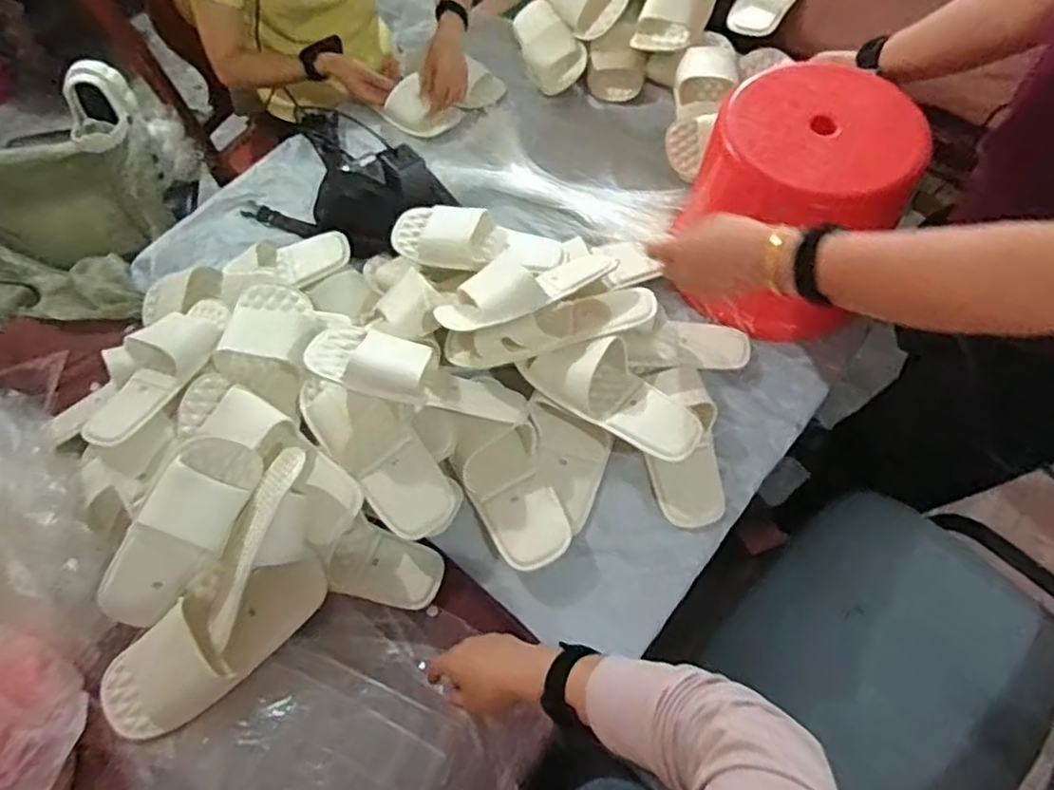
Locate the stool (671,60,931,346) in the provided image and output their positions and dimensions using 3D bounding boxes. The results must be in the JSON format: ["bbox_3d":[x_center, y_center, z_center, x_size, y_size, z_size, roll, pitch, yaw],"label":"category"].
[{"bbox_3d":[0.347,-0.243,0.875,0.218,0.272,0.227,-5,62,0],"label":"stool"}]

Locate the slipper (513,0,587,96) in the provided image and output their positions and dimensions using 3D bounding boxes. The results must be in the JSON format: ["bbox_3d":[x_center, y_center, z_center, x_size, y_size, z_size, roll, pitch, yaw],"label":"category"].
[{"bbox_3d":[0.037,-0.652,1.212,0.105,0.068,0.209,-13,62,-4],"label":"slipper"}]

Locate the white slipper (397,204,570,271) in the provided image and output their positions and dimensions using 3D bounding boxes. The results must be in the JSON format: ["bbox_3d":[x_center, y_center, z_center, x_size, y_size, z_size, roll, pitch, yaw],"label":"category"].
[{"bbox_3d":[-0.066,-0.206,0.883,0.235,0.056,0.089,8,63,7],"label":"white slipper"}]

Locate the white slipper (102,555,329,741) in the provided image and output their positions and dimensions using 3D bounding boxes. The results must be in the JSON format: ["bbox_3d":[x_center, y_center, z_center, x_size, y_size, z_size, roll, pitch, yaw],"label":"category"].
[{"bbox_3d":[-0.356,0.270,0.737,0.269,0.055,0.114,-33,65,-14],"label":"white slipper"}]

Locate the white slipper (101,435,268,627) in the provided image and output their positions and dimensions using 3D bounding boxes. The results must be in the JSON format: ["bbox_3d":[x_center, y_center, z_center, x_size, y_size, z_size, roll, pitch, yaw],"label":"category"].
[{"bbox_3d":[-0.400,0.154,0.751,0.223,0.099,0.062,-52,28,7],"label":"white slipper"}]

